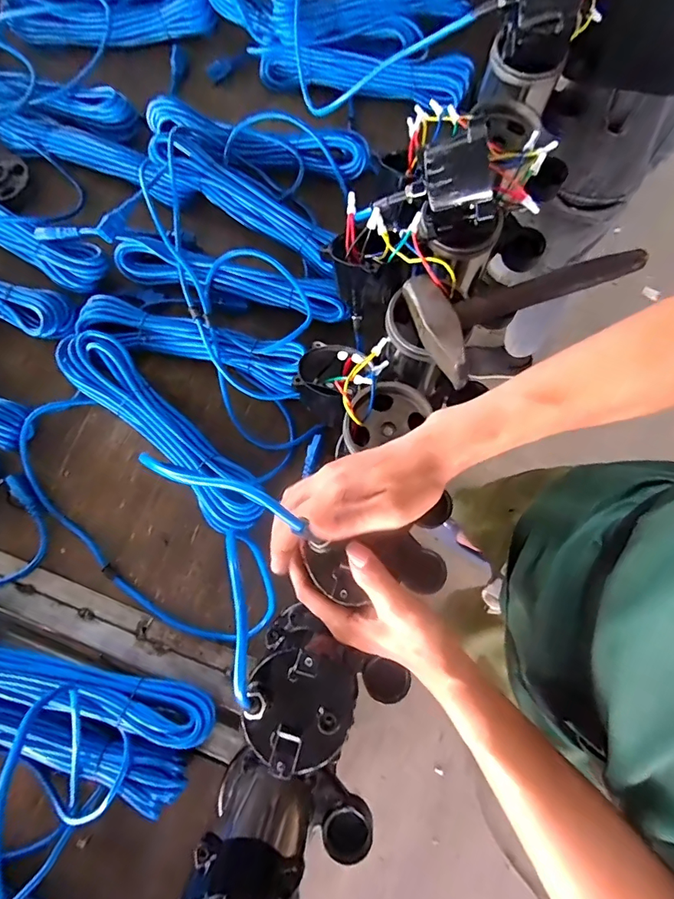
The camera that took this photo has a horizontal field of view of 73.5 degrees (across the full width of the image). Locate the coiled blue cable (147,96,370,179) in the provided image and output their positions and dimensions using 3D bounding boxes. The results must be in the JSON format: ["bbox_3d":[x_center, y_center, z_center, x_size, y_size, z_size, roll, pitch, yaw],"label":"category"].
[{"bbox_3d":[-0.128,-0.484,0.702,0.358,0.051,0.050,13,77,4],"label":"coiled blue cable"}]

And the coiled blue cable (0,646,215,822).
[{"bbox_3d":[-0.325,0.301,0.506,0.355,0.087,0.126,13,77,4],"label":"coiled blue cable"}]

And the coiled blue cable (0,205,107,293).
[{"bbox_3d":[-0.499,-0.337,0.661,0.346,0.036,0.068,28,79,7],"label":"coiled blue cable"}]

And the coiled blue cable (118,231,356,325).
[{"bbox_3d":[-0.150,-0.247,0.650,0.349,0.035,0.064,16,78,5],"label":"coiled blue cable"}]

